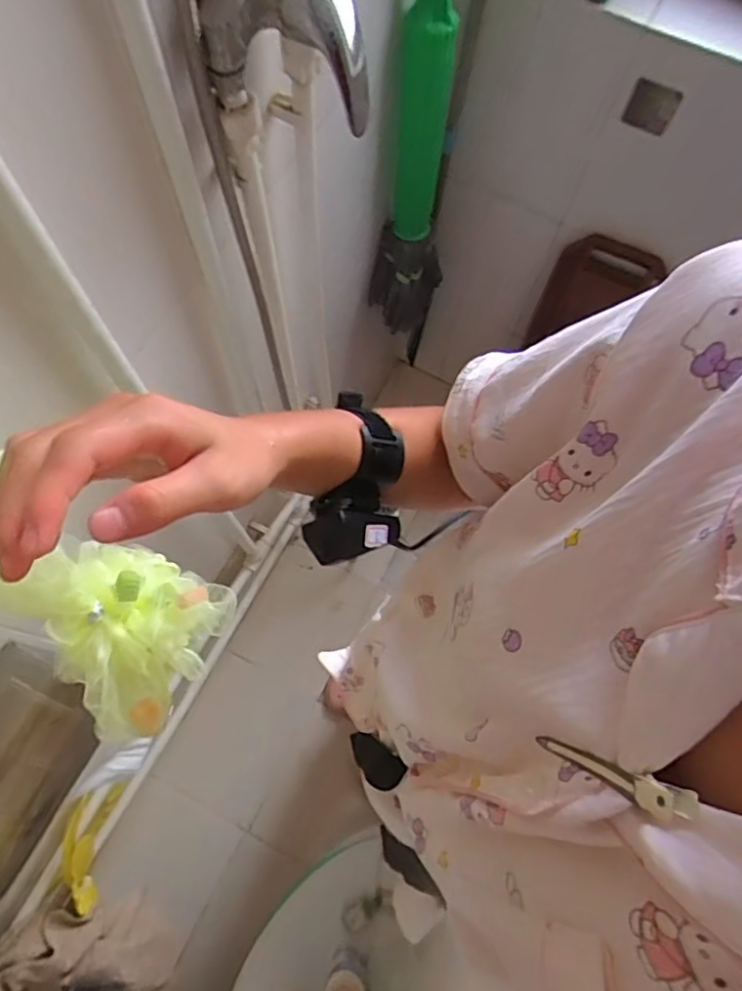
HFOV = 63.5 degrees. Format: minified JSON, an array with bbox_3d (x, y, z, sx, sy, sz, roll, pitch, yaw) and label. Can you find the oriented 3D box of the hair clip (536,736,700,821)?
[{"bbox_3d":[0.089,0.108,0.236,0.012,0.081,0.013,43,72,-10],"label":"hair clip"}]

